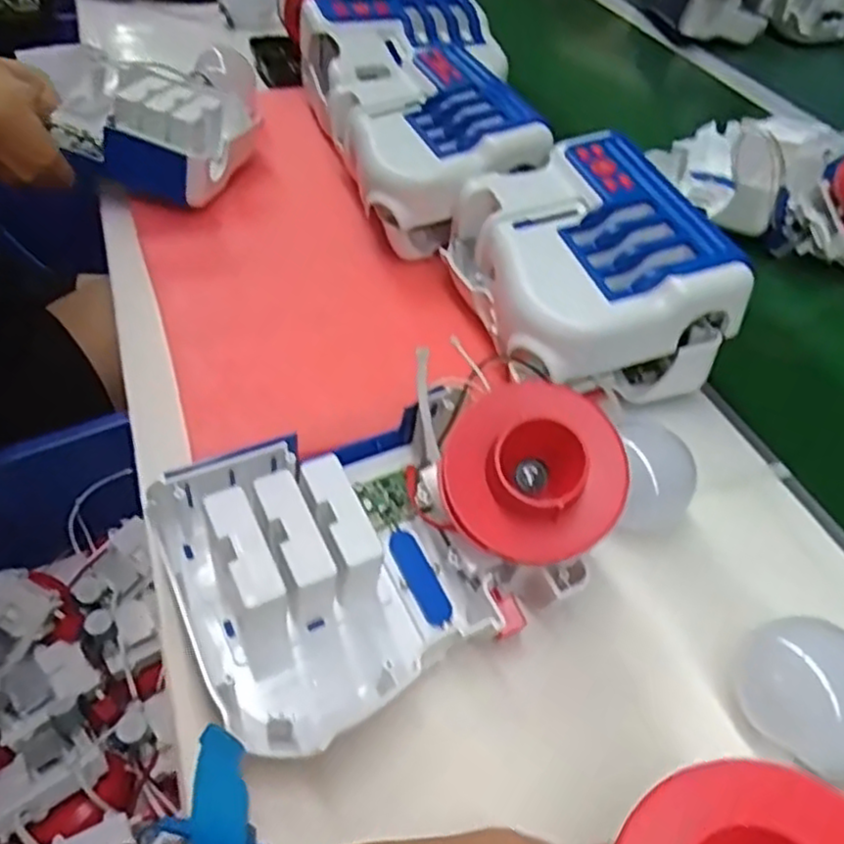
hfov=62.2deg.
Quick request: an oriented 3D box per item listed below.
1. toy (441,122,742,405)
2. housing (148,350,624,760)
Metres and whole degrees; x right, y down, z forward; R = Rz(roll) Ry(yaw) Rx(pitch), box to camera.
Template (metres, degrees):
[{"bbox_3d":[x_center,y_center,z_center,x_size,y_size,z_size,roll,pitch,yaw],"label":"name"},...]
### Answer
[{"bbox_3d":[0.106,-0.105,0.475,0.141,0.098,0.176,-6,48,-12],"label":"toy"},{"bbox_3d":[-0.016,0.048,0.343,0.201,0.092,0.134,-19,52,-23],"label":"housing"}]

